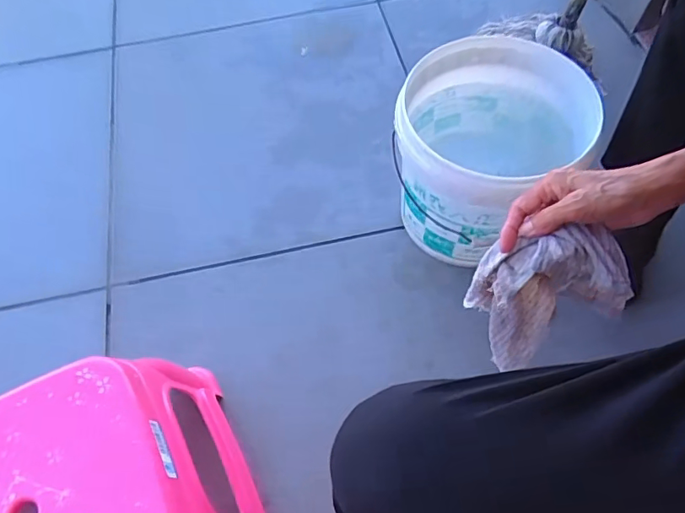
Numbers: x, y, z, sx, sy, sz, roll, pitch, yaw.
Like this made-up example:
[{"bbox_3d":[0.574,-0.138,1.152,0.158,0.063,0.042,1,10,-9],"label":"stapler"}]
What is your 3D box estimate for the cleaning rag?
[{"bbox_3d":[0.196,0.042,0.508,0.082,0.192,0.106,-29,66,-16],"label":"cleaning rag"}]

